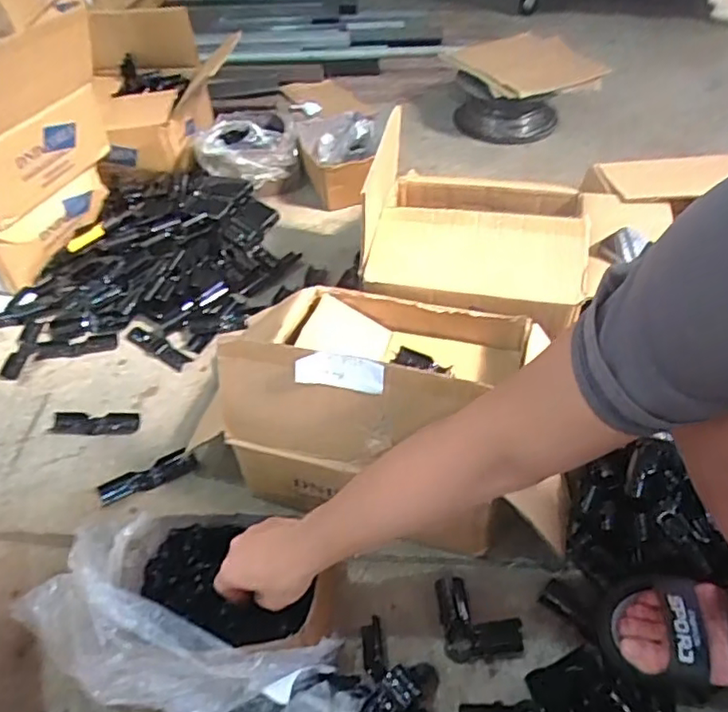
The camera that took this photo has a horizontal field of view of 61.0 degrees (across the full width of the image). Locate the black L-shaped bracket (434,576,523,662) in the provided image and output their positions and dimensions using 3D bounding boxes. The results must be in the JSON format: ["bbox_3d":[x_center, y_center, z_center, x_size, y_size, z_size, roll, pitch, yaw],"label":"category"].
[{"bbox_3d":[0.125,0.286,0.679,0.081,0.031,0.080,-6,46,-2],"label":"black L-shaped bracket"}]

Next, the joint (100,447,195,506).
[{"bbox_3d":[-0.291,0.160,0.828,0.129,0.020,0.038,-22,49,-16],"label":"joint"}]

